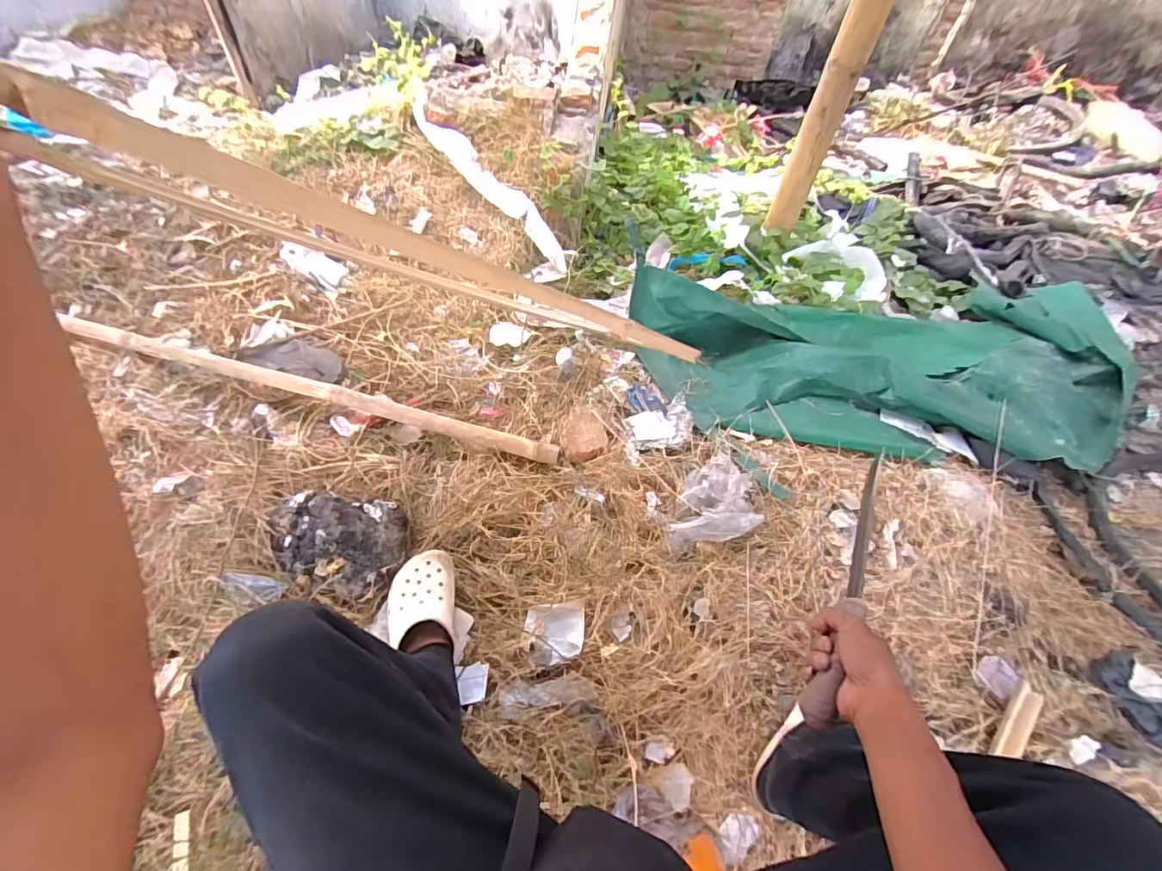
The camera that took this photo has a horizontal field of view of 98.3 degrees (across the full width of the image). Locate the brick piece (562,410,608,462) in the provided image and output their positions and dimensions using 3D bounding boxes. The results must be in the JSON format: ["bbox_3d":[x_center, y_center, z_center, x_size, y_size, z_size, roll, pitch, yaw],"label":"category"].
[{"bbox_3d":[0.009,-0.003,1.043,0.089,0.032,0.131,8,52,0],"label":"brick piece"}]

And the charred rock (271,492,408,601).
[{"bbox_3d":[-0.413,0.182,0.863,0.237,0.072,0.165,12,52,4],"label":"charred rock"}]

